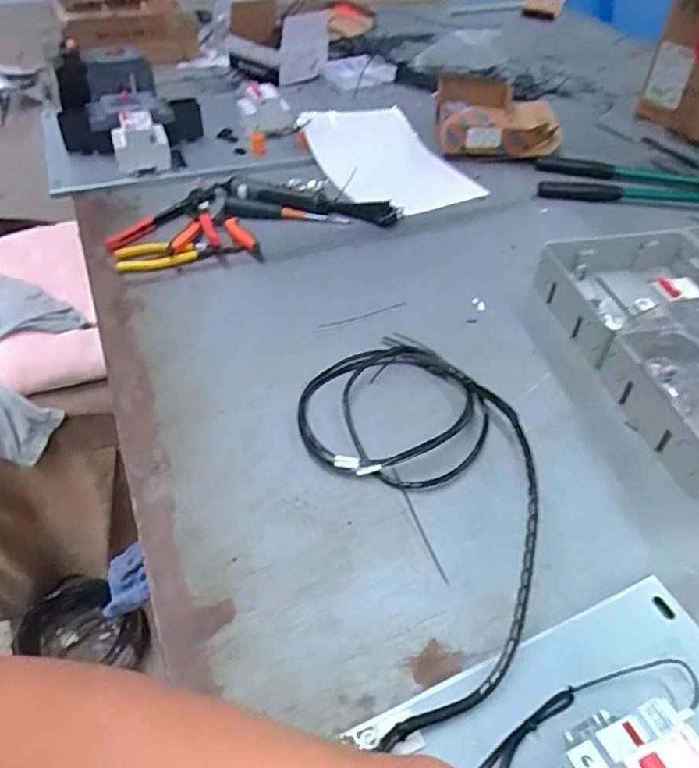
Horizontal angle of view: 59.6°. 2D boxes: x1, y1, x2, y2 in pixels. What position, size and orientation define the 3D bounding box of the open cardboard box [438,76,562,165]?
[{"bbox_3d":[0.268,-0.504,1.128,0.213,0.061,0.283,4,45,2],"label":"open cardboard box"}]

